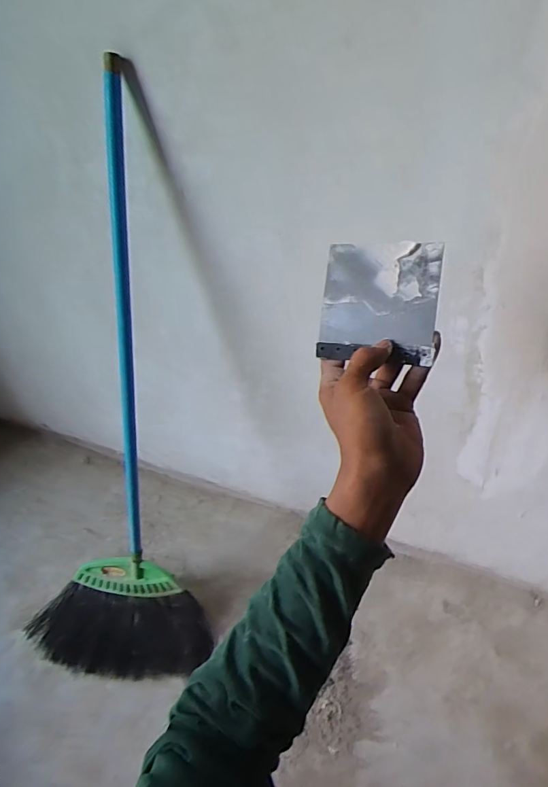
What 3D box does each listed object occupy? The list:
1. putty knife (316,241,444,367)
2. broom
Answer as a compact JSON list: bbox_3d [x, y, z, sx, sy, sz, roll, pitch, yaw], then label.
[{"bbox_3d":[0.090,-0.080,0.374,0.095,0.101,0.009,6,-1,21],"label":"putty knife"},{"bbox_3d":[-0.238,0.053,0.655,0.218,0.942,0.133,14,18,24],"label":"broom"}]

